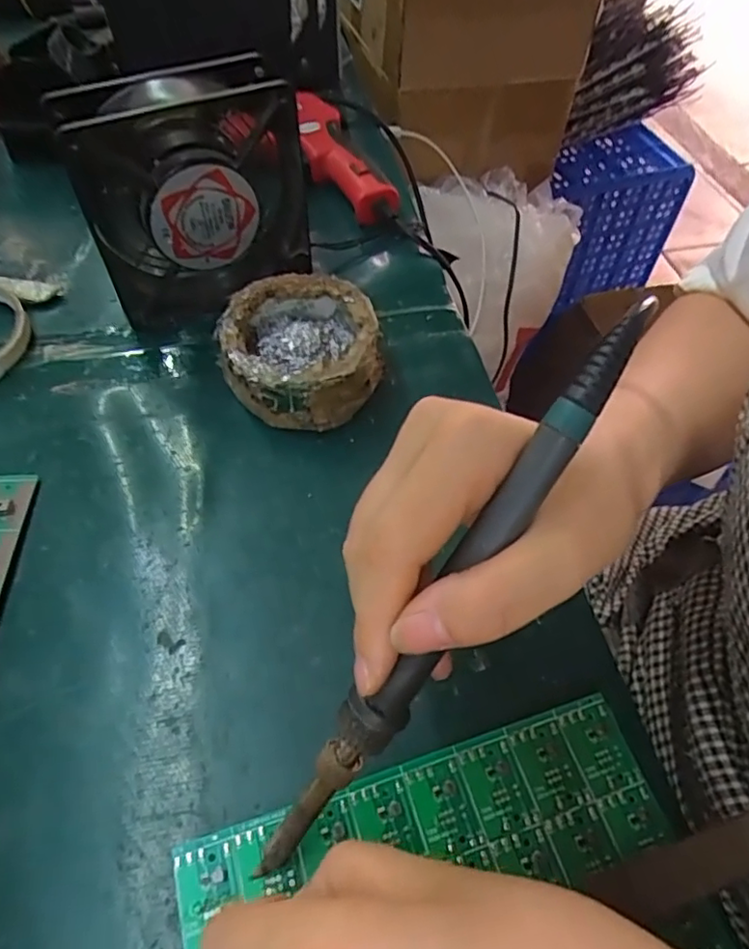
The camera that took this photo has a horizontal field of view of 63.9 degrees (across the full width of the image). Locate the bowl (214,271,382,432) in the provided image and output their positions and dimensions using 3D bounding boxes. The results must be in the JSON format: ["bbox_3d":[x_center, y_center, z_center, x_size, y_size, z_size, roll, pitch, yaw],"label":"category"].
[{"bbox_3d":[-0.040,-0.068,0.333,0.084,0.040,0.085,0,56,0],"label":"bowl"}]

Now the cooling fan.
[{"bbox_3d":[-0.101,-0.156,0.342,0.121,0.118,0.051,-19,58,-13],"label":"cooling fan"}]

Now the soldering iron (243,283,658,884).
[{"bbox_3d":[0.020,0.040,0.175,0.015,0.012,0.201,35,100,21],"label":"soldering iron"}]

